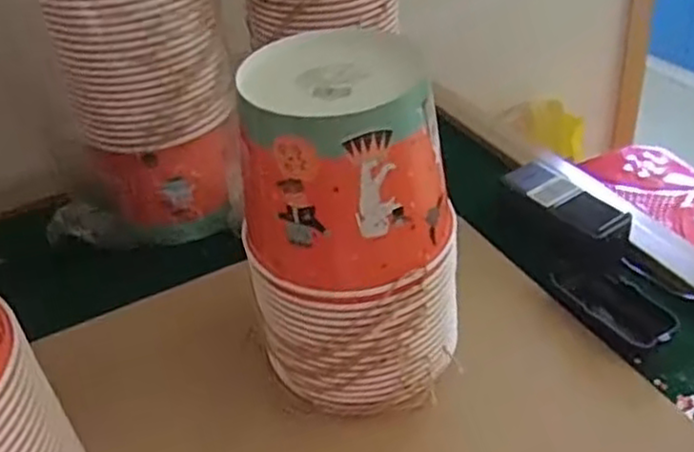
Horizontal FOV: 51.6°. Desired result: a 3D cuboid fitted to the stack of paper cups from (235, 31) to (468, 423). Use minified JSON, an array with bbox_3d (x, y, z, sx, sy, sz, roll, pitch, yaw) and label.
[{"bbox_3d":[0.001,0.003,0.535,0.154,0.248,0.118,3,38,13],"label":"stack of paper cups"}]

